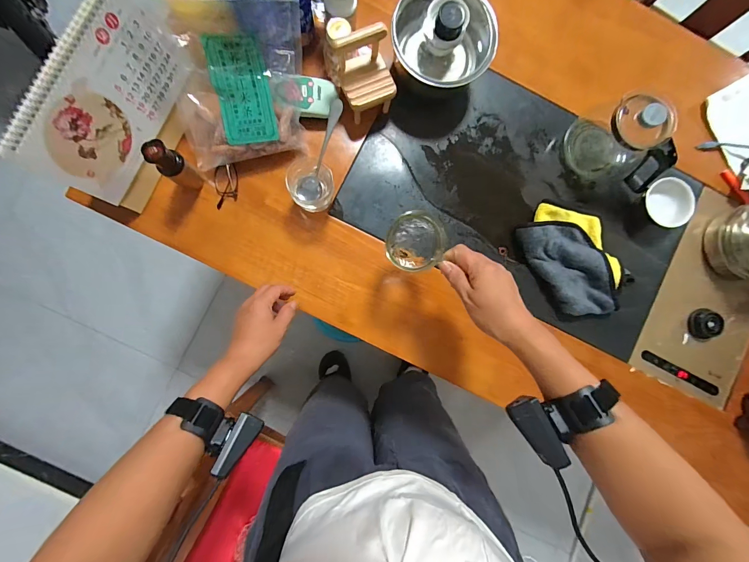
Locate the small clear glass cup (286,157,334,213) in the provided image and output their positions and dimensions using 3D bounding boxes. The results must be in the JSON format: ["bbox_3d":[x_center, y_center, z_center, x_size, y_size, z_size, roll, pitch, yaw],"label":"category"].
[{"bbox_3d":[-0.097,-0.147,0.534,0.069,0.078,0.067,0,87,-4],"label":"small clear glass cup"}]

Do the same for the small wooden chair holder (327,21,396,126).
[{"bbox_3d":[-0.015,-0.314,0.521,0.081,0.104,0.088,-21,89,-5],"label":"small wooden chair holder"}]

